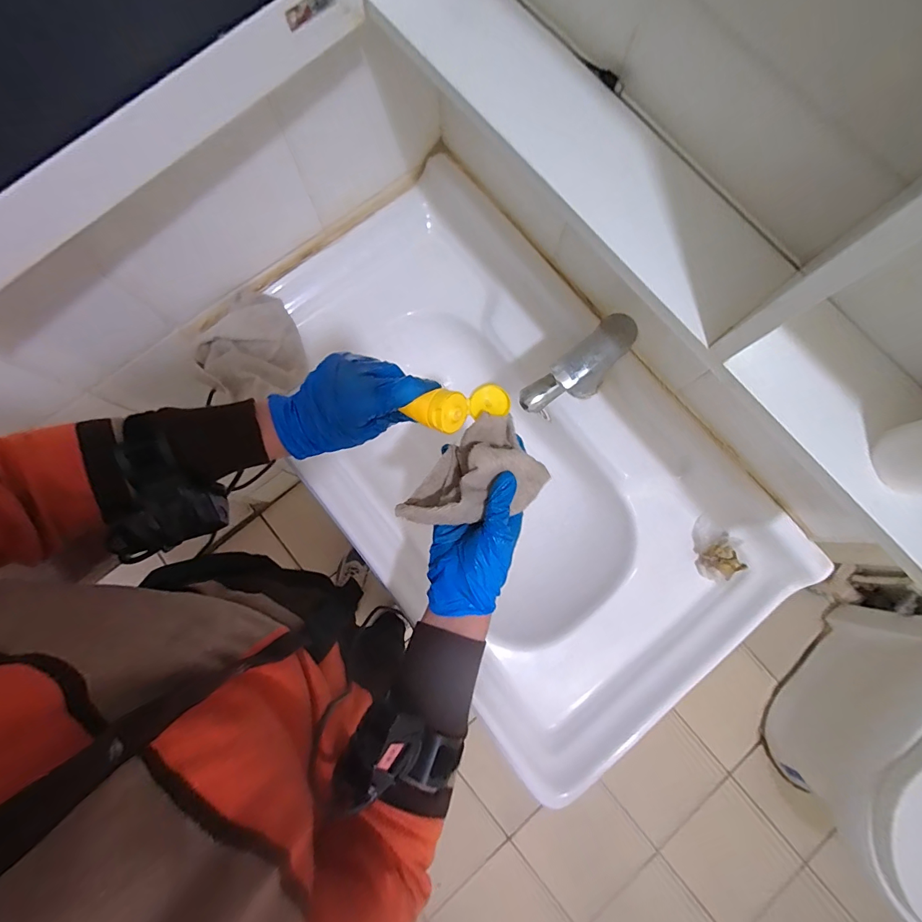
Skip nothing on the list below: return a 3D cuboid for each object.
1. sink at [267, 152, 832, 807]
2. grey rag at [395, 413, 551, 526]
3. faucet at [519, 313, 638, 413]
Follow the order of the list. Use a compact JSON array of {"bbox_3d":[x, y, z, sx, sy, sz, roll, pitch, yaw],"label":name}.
[{"bbox_3d":[0.051,-0.018,0.644,0.466,0.159,0.816,-36,82,-7],"label":"sink"},{"bbox_3d":[0.007,0.021,0.383,0.126,0.051,0.084,-30,82,-6],"label":"grey rag"},{"bbox_3d":[0.134,-0.100,0.546,0.132,0.188,0.055,-36,82,-7],"label":"faucet"}]

